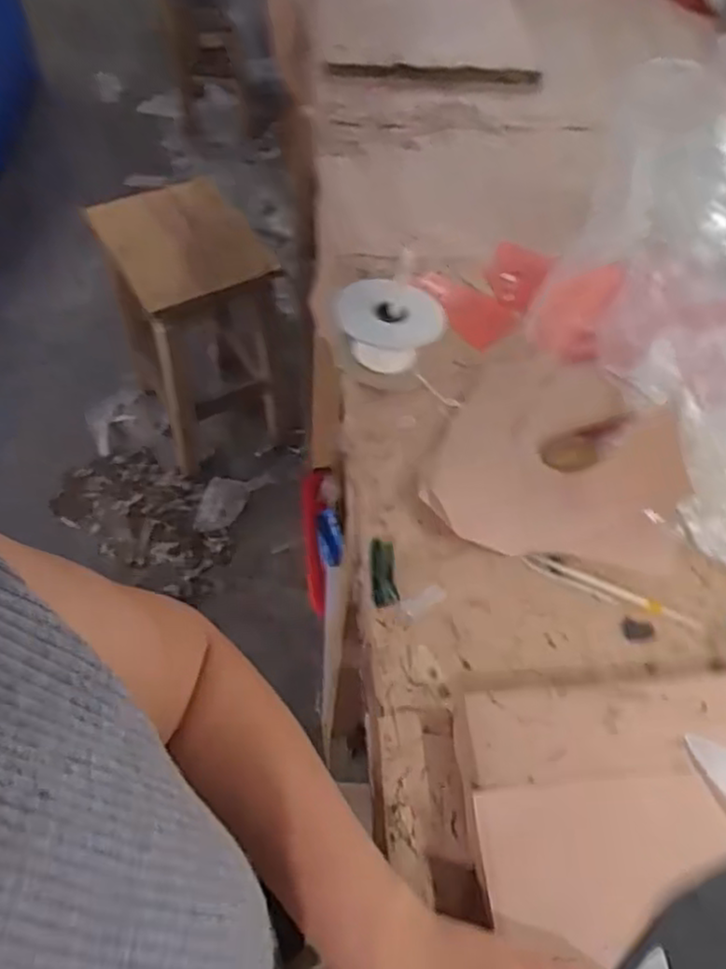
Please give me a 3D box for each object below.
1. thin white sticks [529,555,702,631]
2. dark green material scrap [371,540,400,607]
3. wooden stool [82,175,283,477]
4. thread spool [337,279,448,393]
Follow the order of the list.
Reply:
[{"bbox_3d":[0.183,0.078,0.536,0.124,0.009,0.010,20,56,13],"label":"thin white sticks"},{"bbox_3d":[0.015,0.062,0.529,0.017,0.008,0.050,-4,54,-5],"label":"dark green material scrap"},{"bbox_3d":[-0.317,-0.291,1.411,0.233,0.446,0.302,-22,57,-19],"label":"wooden stool"},{"bbox_3d":[0.022,-0.134,0.645,0.087,0.058,0.087,1,54,-1],"label":"thread spool"}]

